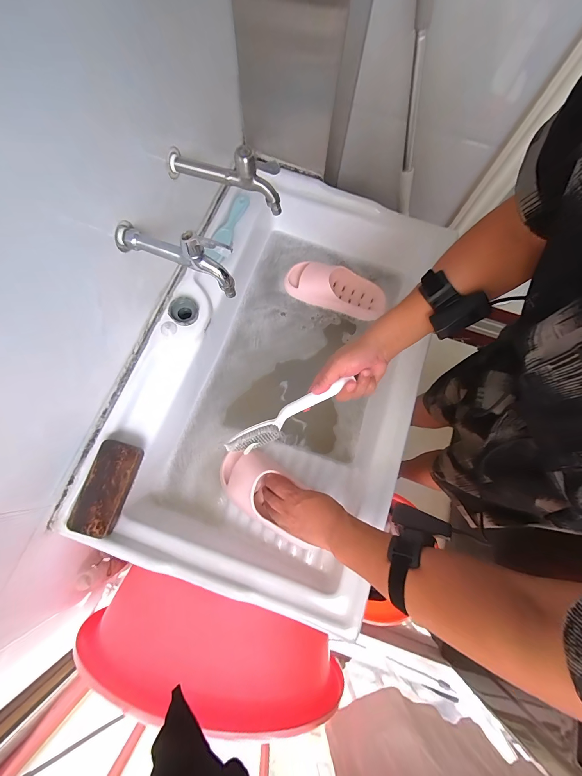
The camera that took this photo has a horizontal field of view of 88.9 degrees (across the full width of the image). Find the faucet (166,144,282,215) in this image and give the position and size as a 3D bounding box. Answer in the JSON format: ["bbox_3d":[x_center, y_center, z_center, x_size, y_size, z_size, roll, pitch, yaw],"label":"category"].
[{"bbox_3d":[-0.105,-0.328,0.444,0.182,0.083,0.027,23,75,5],"label":"faucet"}]

